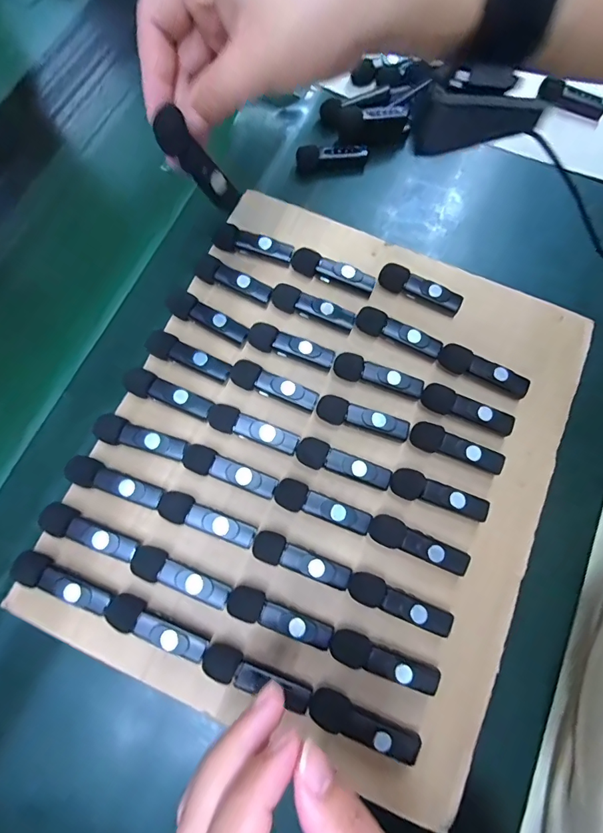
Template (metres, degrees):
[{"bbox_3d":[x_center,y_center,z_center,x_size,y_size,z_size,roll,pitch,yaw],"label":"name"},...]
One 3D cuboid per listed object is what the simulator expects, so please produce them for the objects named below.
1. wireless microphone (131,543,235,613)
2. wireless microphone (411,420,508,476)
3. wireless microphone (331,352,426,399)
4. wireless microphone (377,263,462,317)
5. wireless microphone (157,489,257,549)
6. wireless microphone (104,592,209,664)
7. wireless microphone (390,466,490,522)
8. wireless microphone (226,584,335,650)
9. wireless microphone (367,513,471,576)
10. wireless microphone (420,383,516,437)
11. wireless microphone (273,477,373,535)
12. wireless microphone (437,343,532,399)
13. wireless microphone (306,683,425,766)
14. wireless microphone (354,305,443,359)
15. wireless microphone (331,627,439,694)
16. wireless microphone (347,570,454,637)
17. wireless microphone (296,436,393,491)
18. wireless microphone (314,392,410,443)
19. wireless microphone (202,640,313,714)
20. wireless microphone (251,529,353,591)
[{"bbox_3d":[-0.075,0.100,0.260,0.065,0.015,0.018,23,75,8],"label":"wireless microphone"},{"bbox_3d":[0.106,0.022,0.285,0.063,0.012,0.018,23,75,8],"label":"wireless microphone"},{"bbox_3d":[0.055,-0.028,0.298,0.064,0.018,0.017,21,75,8],"label":"wireless microphone"},{"bbox_3d":[0.090,-0.096,0.316,0.063,0.015,0.014,26,75,9],"label":"wireless microphone"},{"bbox_3d":[-0.061,0.067,0.271,0.064,0.016,0.018,21,75,8],"label":"wireless microphone"},{"bbox_3d":[-0.087,0.128,0.251,0.064,0.015,0.017,26,75,9],"label":"wireless microphone"},{"bbox_3d":[0.091,0.052,0.277,0.065,0.011,0.020,21,75,8],"label":"wireless microphone"},{"bbox_3d":[-0.013,0.123,0.256,0.065,0.013,0.018,20,74,7],"label":"wireless microphone"},{"bbox_3d":[0.076,0.083,0.270,0.065,0.016,0.018,21,75,8],"label":"wireless microphone"},{"bbox_3d":[0.117,-0.005,0.292,0.065,0.012,0.017,18,74,7],"label":"wireless microphone"},{"bbox_3d":[0.014,0.060,0.276,0.064,0.017,0.019,21,75,8],"label":"wireless microphone"},{"bbox_3d":[0.131,-0.033,0.301,0.065,0.013,0.016,26,75,9],"label":"wireless microphone"},{"bbox_3d":[0.036,0.178,0.240,0.066,0.015,0.018,24,75,9],"label":"wireless microphone"},{"bbox_3d":[0.072,-0.061,0.309,0.065,0.015,0.016,24,75,9],"label":"wireless microphone"},{"bbox_3d":[0.049,0.148,0.251,0.066,0.014,0.018,22,75,8],"label":"wireless microphone"},{"bbox_3d":[0.061,0.117,0.261,0.066,0.014,0.018,24,75,8],"label":"wireless microphone"},{"bbox_3d":[0.028,0.034,0.284,0.065,0.017,0.019,23,75,8],"label":"wireless microphone"},{"bbox_3d":[0.043,0.001,0.289,0.064,0.015,0.023,23,75,8],"label":"wireless microphone"},{"bbox_3d":[-0.027,0.154,0.246,0.066,0.014,0.017,24,75,9],"label":"wireless microphone"},{"bbox_3d":[0.000,0.092,0.265,0.063,0.016,0.018,21,75,8],"label":"wireless microphone"}]

